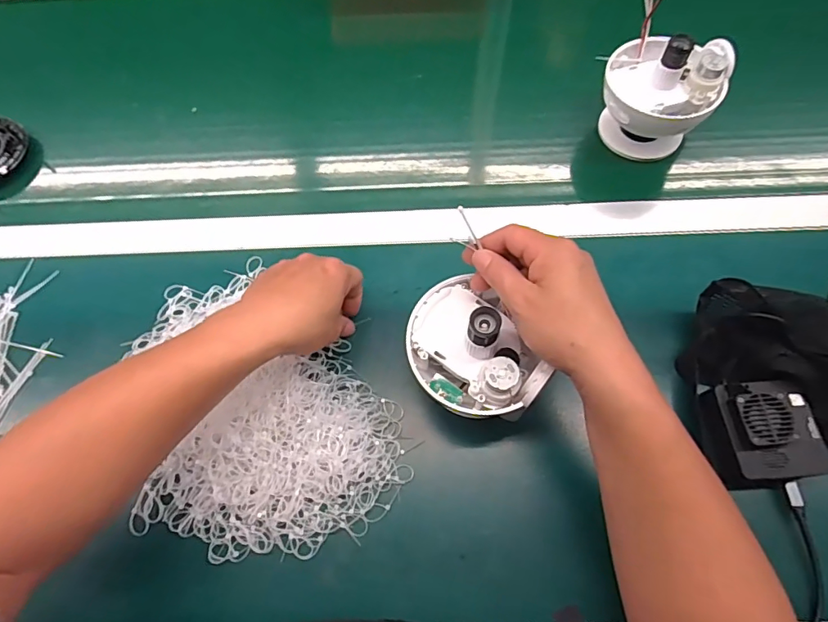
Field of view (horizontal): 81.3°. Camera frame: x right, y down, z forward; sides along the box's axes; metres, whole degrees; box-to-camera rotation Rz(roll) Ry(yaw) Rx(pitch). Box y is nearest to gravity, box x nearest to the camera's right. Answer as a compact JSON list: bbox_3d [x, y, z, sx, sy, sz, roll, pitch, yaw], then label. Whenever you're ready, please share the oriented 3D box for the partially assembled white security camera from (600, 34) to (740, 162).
[{"bbox_3d":[0.257,-0.226,0.516,0.116,0.107,0.097,32,72,14],"label":"partially assembled white security camera"}]

